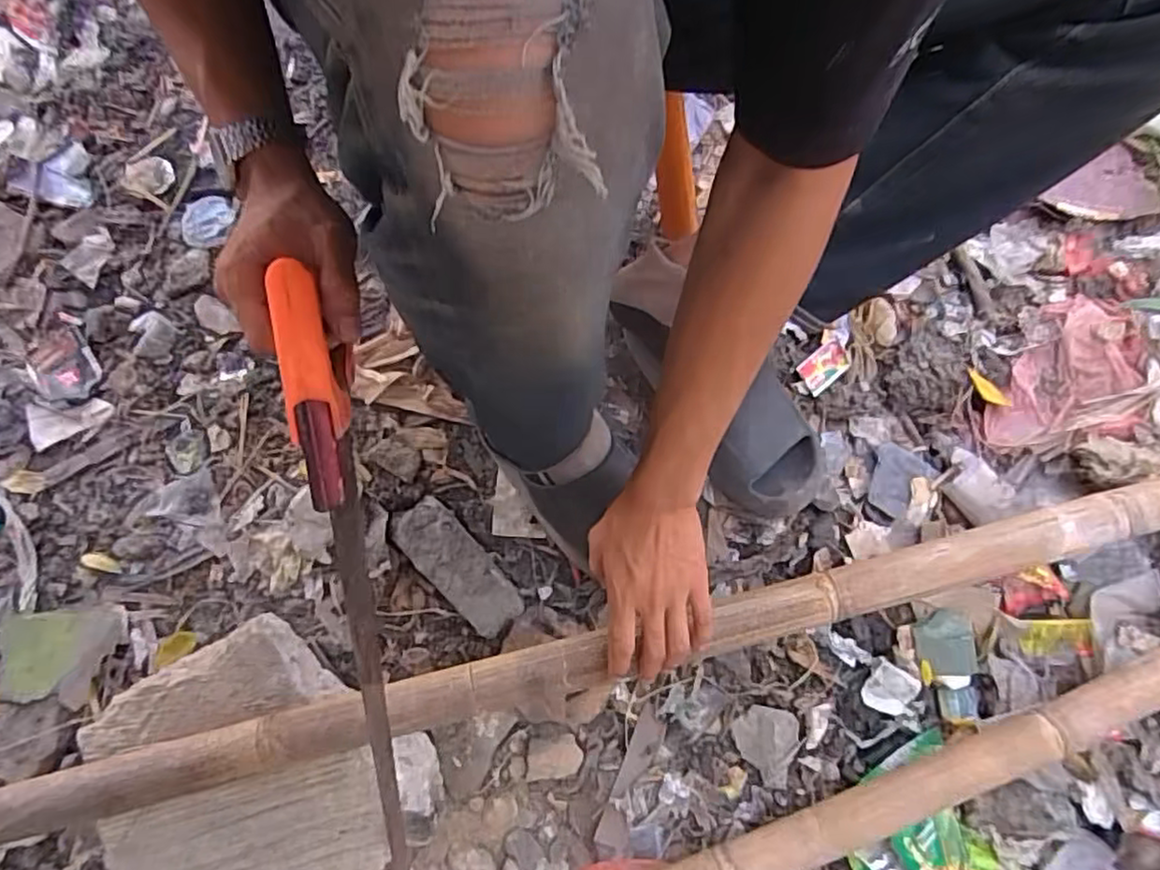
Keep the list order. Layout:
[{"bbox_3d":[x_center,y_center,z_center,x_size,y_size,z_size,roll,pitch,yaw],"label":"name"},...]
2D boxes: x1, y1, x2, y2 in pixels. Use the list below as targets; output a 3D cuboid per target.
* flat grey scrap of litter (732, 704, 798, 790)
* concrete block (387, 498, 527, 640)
[{"bbox_3d":[0.186,0.315,0.683,0.063,0.018,0.073,15,77,4],"label":"flat grey scrap of litter"},{"bbox_3d":[-0.127,0.133,0.690,0.058,0.037,0.154,-43,80,-9],"label":"concrete block"}]

